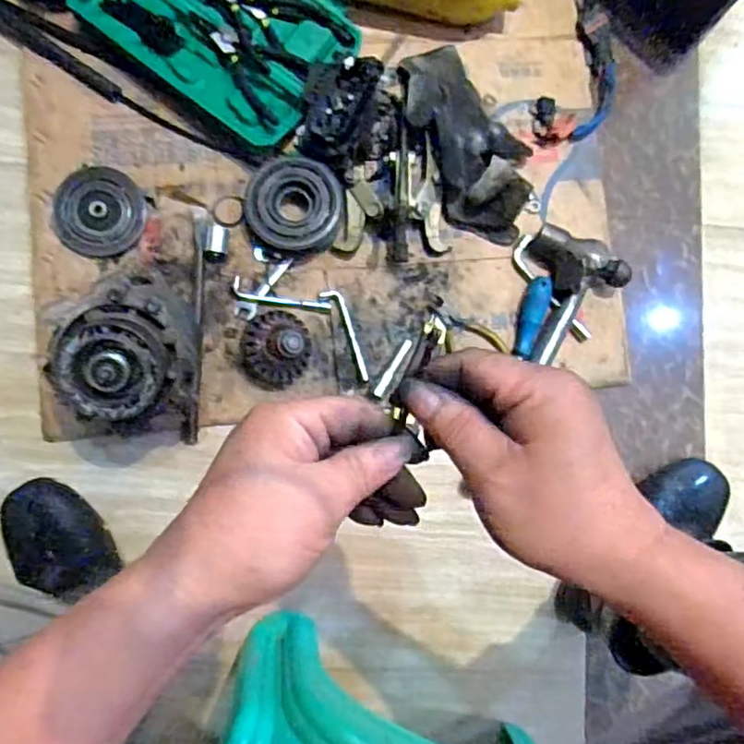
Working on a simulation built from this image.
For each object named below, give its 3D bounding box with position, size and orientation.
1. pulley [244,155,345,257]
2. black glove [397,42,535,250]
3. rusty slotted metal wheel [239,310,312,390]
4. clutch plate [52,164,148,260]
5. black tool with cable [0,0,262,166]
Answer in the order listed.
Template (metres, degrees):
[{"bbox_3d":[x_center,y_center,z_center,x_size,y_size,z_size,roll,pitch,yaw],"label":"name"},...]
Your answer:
[{"bbox_3d":[-0.093,-0.191,0.748,0.112,0.045,0.113,1,82,-5],"label":"pulley"},{"bbox_3d":[0.118,-0.284,0.765,0.129,0.074,0.249,-31,86,-8],"label":"black glove"},{"bbox_3d":[-0.107,-0.027,0.709,0.073,0.071,0.086,15,81,-3],"label":"rusty slotted metal wheel"},{"bbox_3d":[-0.321,-0.188,0.741,0.106,0.011,0.102,1,82,-5],"label":"clutch plate"},{"bbox_3d":[-0.392,-0.401,0.757,0.588,0.017,0.044,31,81,0],"label":"black tool with cable"}]

